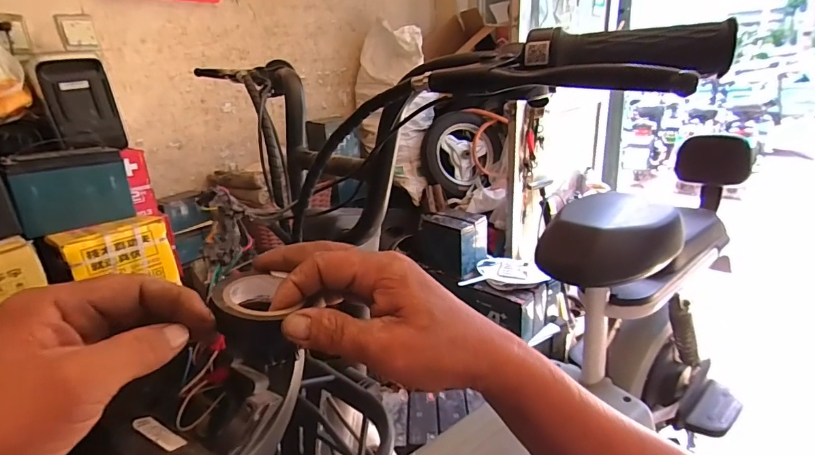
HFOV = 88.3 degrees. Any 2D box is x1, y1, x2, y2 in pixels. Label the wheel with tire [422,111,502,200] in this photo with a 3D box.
[{"bbox_3d":[0.237,-0.322,1.867,0.355,0.374,0.136,7,2,-6],"label":"wheel with tire"}]

